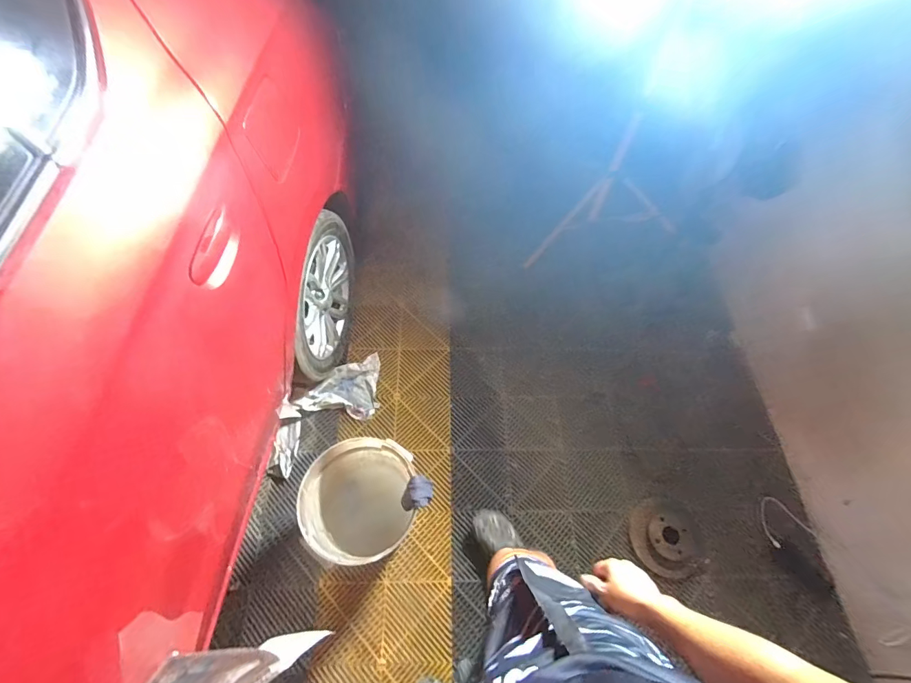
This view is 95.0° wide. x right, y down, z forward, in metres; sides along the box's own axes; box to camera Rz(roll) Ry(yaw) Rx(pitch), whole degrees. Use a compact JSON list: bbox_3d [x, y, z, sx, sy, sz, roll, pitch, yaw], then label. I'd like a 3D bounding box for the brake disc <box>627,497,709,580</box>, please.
[{"bbox_3d":[0.672,0.617,1.322,0.216,0.039,0.225,2,62,-3],"label":"brake disc"}]

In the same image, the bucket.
[{"bbox_3d":[-0.281,0.480,1.252,0.287,0.271,0.315,7,62,0],"label":"bucket"}]

